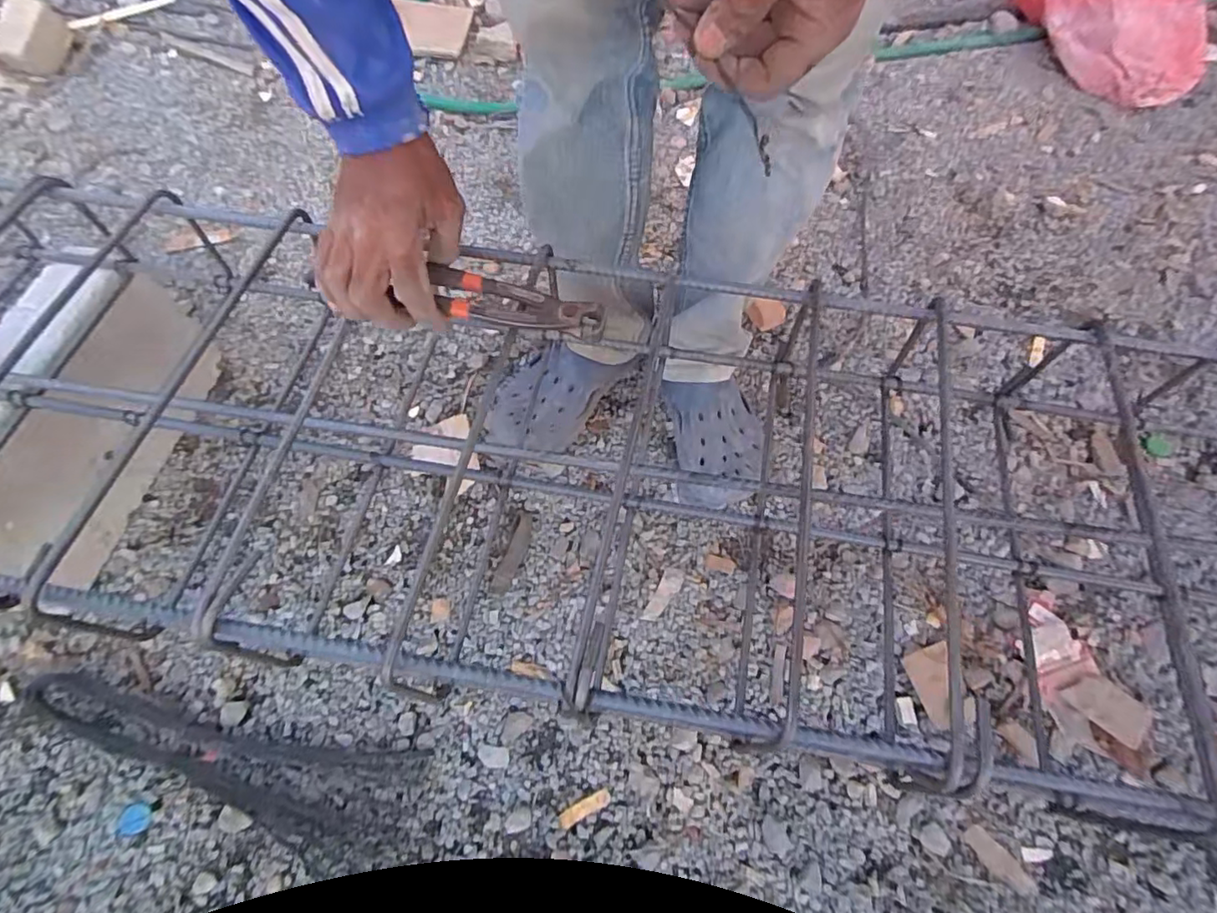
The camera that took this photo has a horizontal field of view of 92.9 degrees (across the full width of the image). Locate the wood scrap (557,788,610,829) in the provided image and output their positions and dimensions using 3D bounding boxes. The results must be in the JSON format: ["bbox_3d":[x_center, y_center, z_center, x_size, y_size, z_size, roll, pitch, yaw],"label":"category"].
[{"bbox_3d":[-0.024,0.355,0.584,0.054,0.004,0.015,-24,67,-10],"label":"wood scrap"}]

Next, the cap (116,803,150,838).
[{"bbox_3d":[-0.463,0.352,0.562,0.029,0.006,0.027,-15,66,-6],"label":"cap"}]

